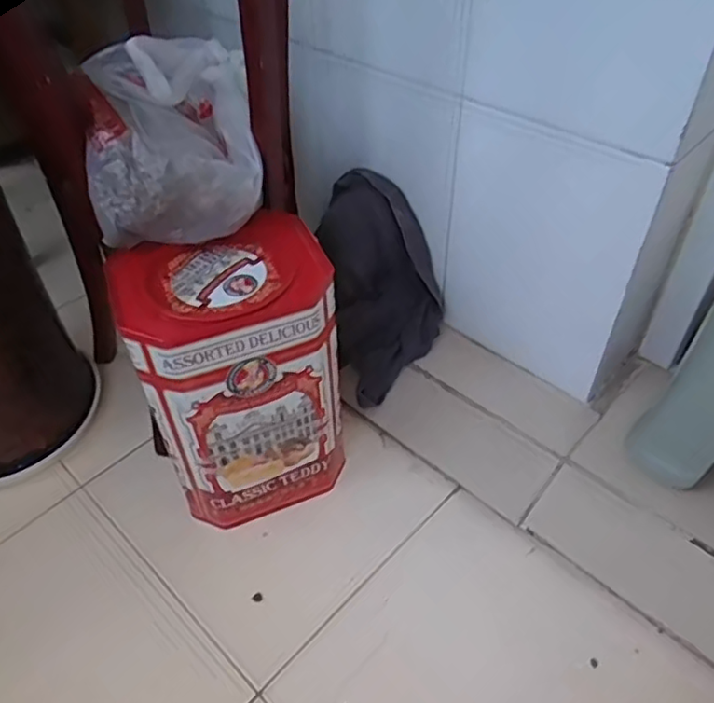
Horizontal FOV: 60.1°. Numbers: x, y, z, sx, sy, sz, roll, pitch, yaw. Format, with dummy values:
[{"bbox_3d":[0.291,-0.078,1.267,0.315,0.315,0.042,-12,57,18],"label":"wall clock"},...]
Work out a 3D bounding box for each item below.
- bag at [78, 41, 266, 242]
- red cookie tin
[{"bbox_3d":[-0.155,-0.182,0.513,0.137,0.137,0.129,-12,47,-10],"label":"bag"},{"bbox_3d":[-0.110,0.031,0.600,0.166,0.271,0.133,-17,46,-16],"label":"red cookie tin"}]

